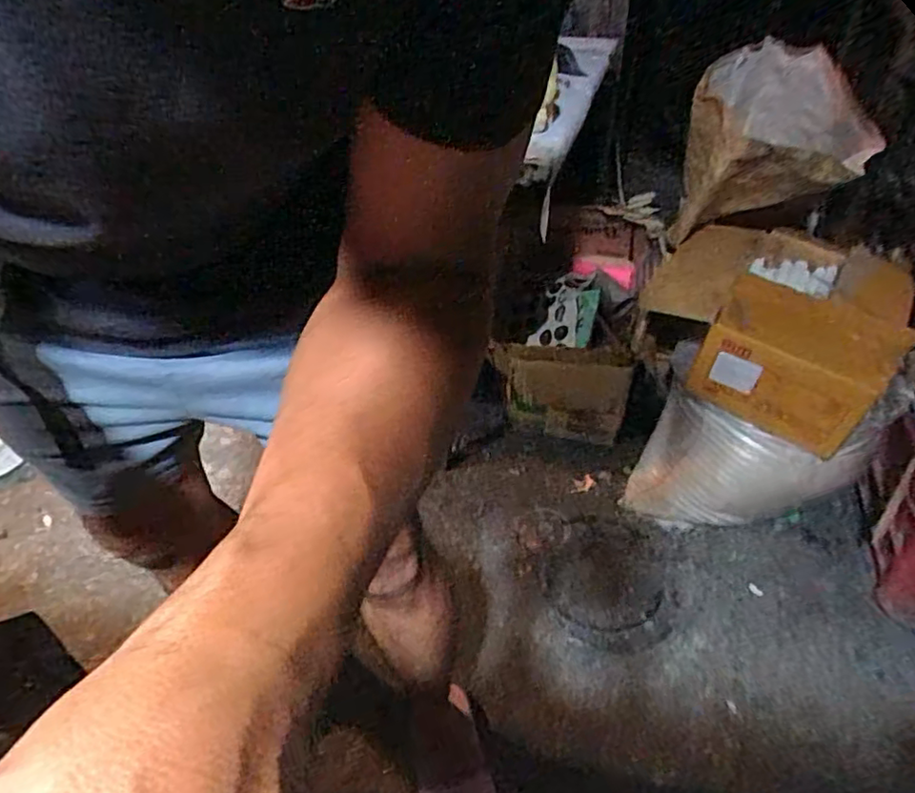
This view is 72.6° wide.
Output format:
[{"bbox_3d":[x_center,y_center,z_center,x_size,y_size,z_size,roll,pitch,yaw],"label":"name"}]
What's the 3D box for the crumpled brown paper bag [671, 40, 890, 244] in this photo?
[{"bbox_3d":[0.595,-0.500,1.185,0.287,0.237,0.442,13,46,17],"label":"crumpled brown paper bag"}]

